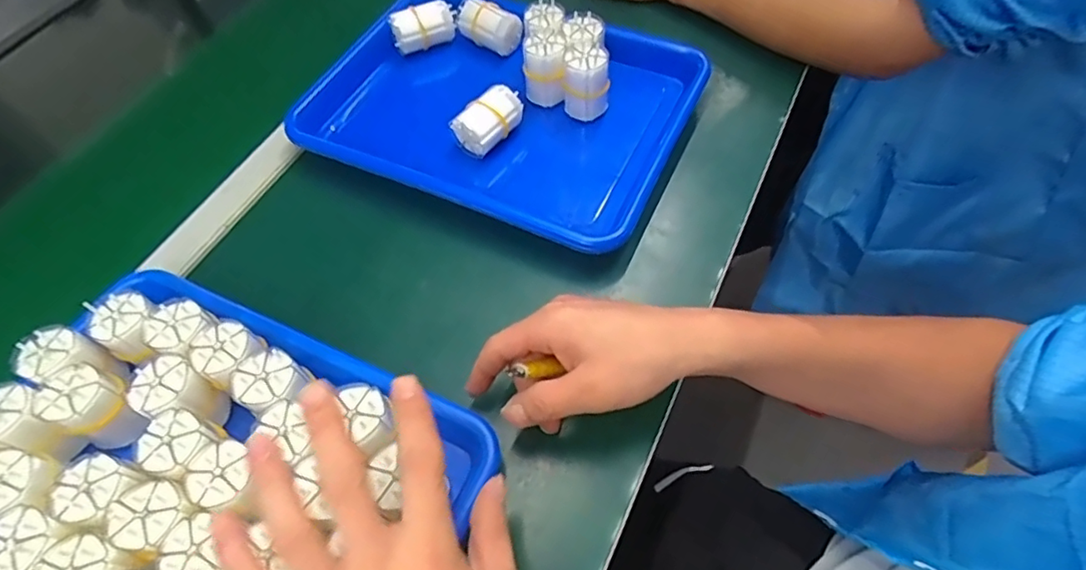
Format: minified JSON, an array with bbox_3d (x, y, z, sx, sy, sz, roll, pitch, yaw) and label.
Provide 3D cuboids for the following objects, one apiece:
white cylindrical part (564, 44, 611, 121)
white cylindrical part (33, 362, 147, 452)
[{"bbox_3d":[0.039,-0.176,0.518,0.038,0.059,0.032,-4,60,5],"label":"white cylindrical part"},{"bbox_3d":[-0.292,0.080,0.380,0.035,0.055,0.041,16,64,16],"label":"white cylindrical part"}]

